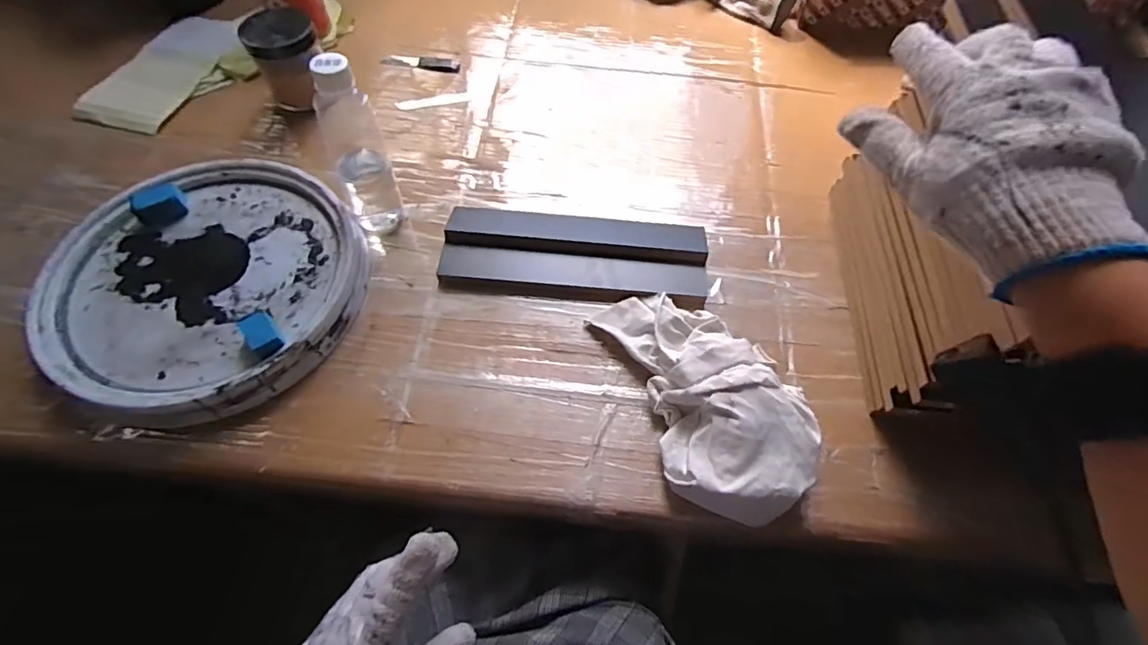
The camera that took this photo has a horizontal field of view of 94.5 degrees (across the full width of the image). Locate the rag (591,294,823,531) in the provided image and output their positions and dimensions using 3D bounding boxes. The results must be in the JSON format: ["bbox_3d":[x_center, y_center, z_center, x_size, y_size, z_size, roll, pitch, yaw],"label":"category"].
[{"bbox_3d":[0.124,0.057,0.482,0.132,0.060,0.233,-17,61,-11],"label":"rag"}]

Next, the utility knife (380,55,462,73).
[{"bbox_3d":[-0.217,-0.370,0.753,0.106,0.018,0.019,3,59,1],"label":"utility knife"}]

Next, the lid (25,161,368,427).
[{"bbox_3d":[-0.368,-0.043,0.542,0.285,0.046,0.291,0,59,-1],"label":"lid"}]

